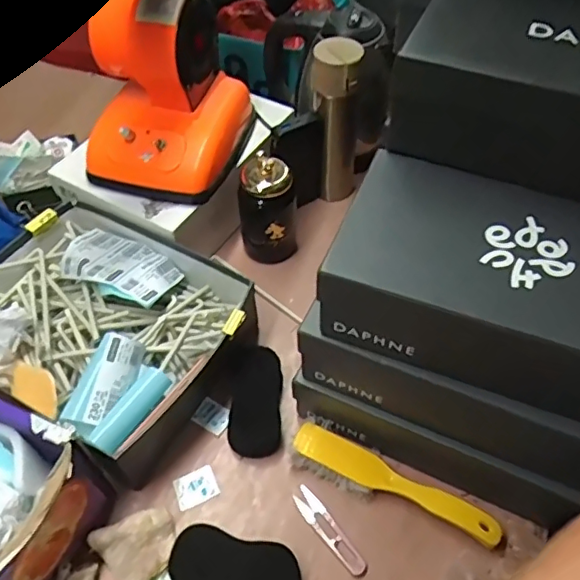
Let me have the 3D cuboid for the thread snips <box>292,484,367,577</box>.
[{"bbox_3d":[0.041,0.253,0.598,0.024,0.006,0.105,-34,60,-22],"label":"thread snips"}]

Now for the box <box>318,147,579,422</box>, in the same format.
[{"bbox_3d":[0.187,-0.006,0.480,0.289,0.095,0.159,19,56,15],"label":"box"}]

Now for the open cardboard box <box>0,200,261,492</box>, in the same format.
[{"bbox_3d":[-0.234,0.038,0.686,0.330,0.105,0.273,29,59,21],"label":"open cardboard box"}]

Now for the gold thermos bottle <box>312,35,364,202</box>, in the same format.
[{"bbox_3d":[0.067,-0.237,0.818,0.069,0.234,0.062,1,53,2],"label":"gold thermos bottle"}]

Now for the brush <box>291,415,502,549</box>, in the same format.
[{"bbox_3d":[0.106,0.211,0.603,0.226,0.041,0.052,26,58,19],"label":"brush"}]

